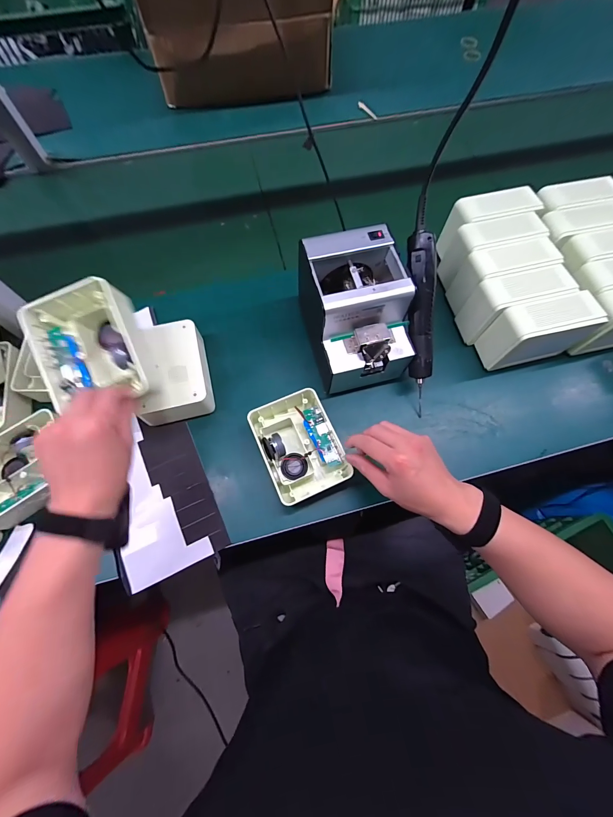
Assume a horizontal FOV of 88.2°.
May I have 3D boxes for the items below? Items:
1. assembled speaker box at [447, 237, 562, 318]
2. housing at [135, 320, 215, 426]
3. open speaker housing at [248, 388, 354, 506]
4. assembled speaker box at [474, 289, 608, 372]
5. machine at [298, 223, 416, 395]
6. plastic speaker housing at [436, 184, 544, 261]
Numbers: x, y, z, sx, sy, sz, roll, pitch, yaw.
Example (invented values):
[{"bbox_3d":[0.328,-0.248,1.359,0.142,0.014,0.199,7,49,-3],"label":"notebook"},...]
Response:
[{"bbox_3d":[0.321,-0.218,0.522,0.141,0.088,0.062,-13,70,-6],"label":"assembled speaker box"},{"bbox_3d":[-0.198,-0.051,0.485,0.096,0.065,0.149,-12,70,-5],"label":"housing"},{"bbox_3d":[-0.010,0.057,0.463,0.105,0.055,0.141,-23,71,-9],"label":"open speaker housing"},{"bbox_3d":[0.361,-0.116,0.497,0.147,0.107,0.059,-14,70,-6],"label":"assembled speaker box"},{"bbox_3d":[0.075,-0.138,0.477,0.129,0.149,0.176,-15,70,-6],"label":"machine"},{"bbox_3d":[0.313,-0.324,0.556,0.156,0.091,0.063,-16,70,-7],"label":"plastic speaker housing"}]

